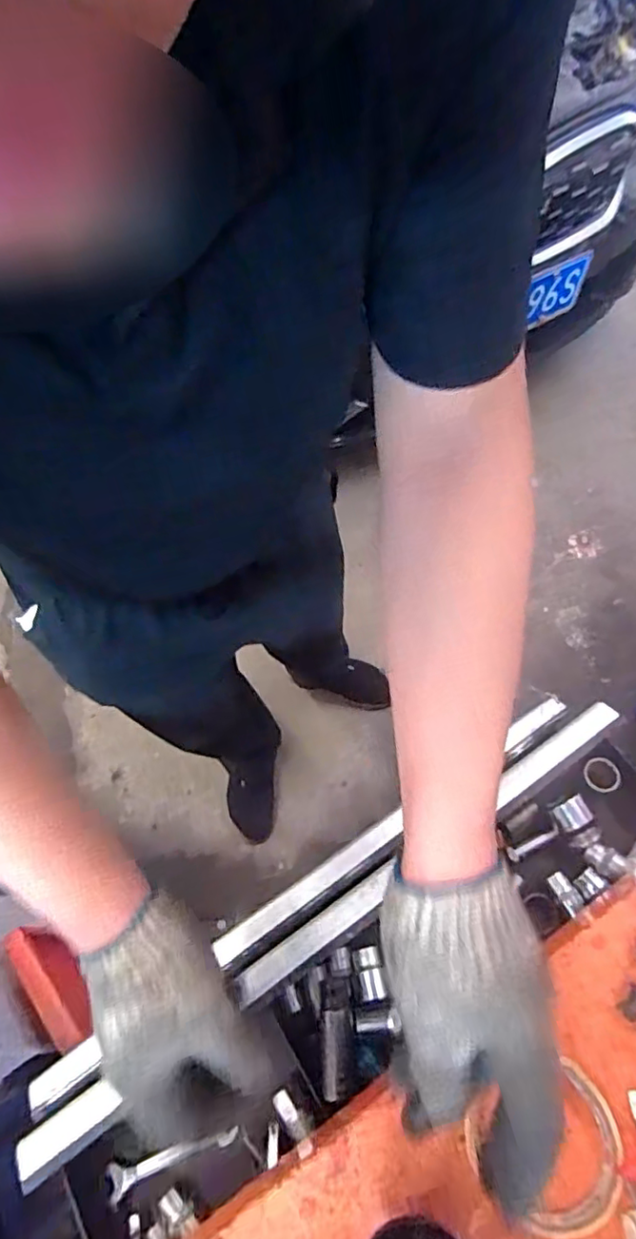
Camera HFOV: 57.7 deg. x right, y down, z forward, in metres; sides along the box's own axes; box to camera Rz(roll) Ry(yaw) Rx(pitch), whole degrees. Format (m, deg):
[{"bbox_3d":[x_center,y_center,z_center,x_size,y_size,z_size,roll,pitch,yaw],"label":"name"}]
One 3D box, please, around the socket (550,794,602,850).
[{"bbox_3d":[0.244,0.190,0.542,0.026,0.028,0.043,-21,63,-8],"label":"socket"}]

